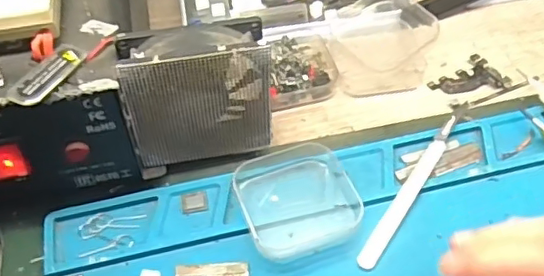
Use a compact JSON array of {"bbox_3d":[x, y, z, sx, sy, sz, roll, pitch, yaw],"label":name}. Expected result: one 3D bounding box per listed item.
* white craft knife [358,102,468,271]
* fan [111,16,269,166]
[{"bbox_3d":[0.089,0.021,0.341,0.010,0.005,0.140,28,58,22],"label":"white craft knife"},{"bbox_3d":[-0.041,-0.024,0.331,0.081,0.083,0.031,-13,53,-8],"label":"fan"}]

